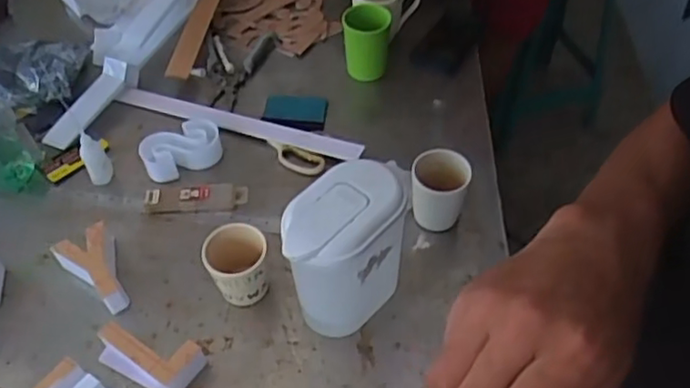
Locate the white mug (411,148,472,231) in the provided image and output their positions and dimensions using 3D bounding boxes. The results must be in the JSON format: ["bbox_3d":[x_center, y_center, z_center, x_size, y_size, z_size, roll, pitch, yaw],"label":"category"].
[{"bbox_3d":[0.122,-0.003,0.809,0.069,0.088,0.066,4,51,7],"label":"white mug"}]

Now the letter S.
[{"bbox_3d":[-0.238,-0.069,0.913,0.116,0.048,0.064,-26,54,-17],"label":"letter S"}]

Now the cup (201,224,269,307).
[{"bbox_3d":[-0.126,0.089,0.754,0.071,0.093,0.068,-2,51,2],"label":"cup"}]

